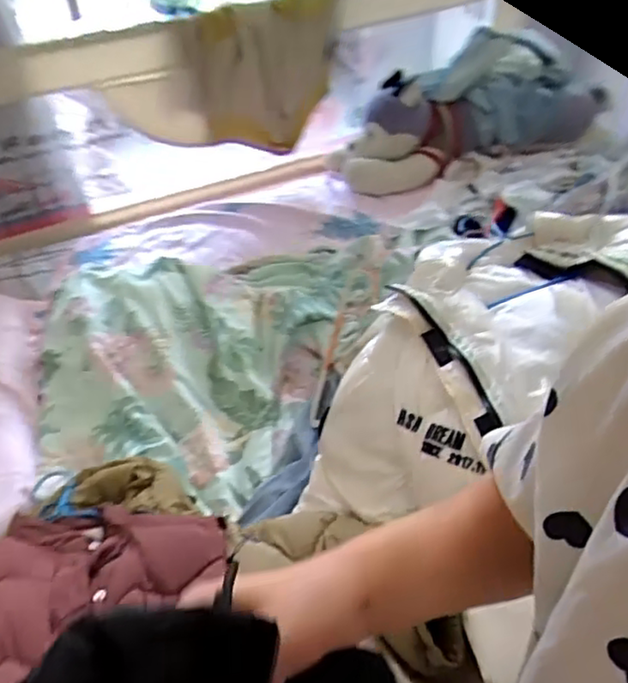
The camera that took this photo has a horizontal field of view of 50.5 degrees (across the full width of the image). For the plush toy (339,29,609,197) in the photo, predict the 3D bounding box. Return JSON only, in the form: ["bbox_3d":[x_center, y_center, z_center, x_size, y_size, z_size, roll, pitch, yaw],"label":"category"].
[{"bbox_3d":[0.364,-0.561,1.607,0.635,0.251,0.213,-18,39,14],"label":"plush toy"}]

